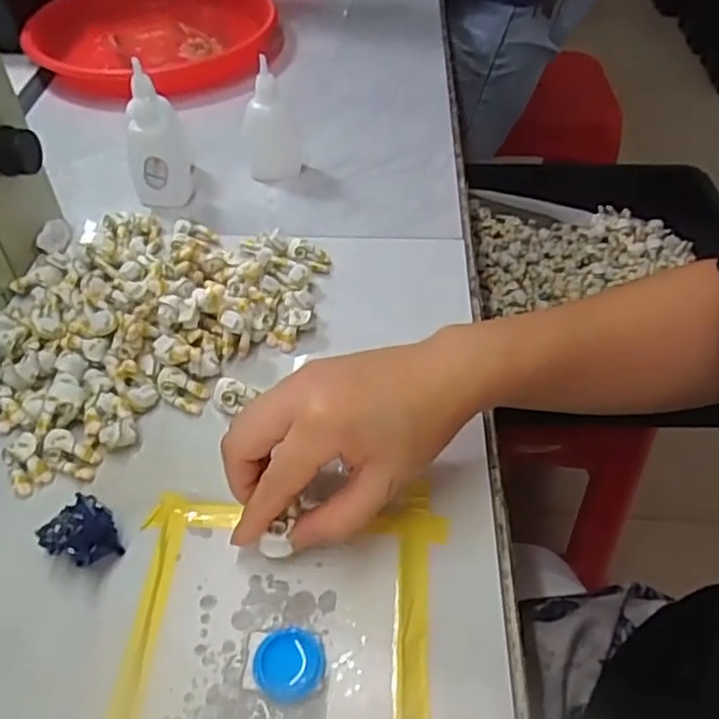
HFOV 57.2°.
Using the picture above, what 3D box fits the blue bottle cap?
[{"bbox_3d":[-0.031,0.130,0.285,0.029,0.006,0.028,0,48,0],"label":"blue bottle cap"}]

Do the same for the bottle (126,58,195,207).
[{"bbox_3d":[-0.157,-0.171,0.507,0.047,0.083,0.058,-11,49,-11],"label":"bottle"}]

